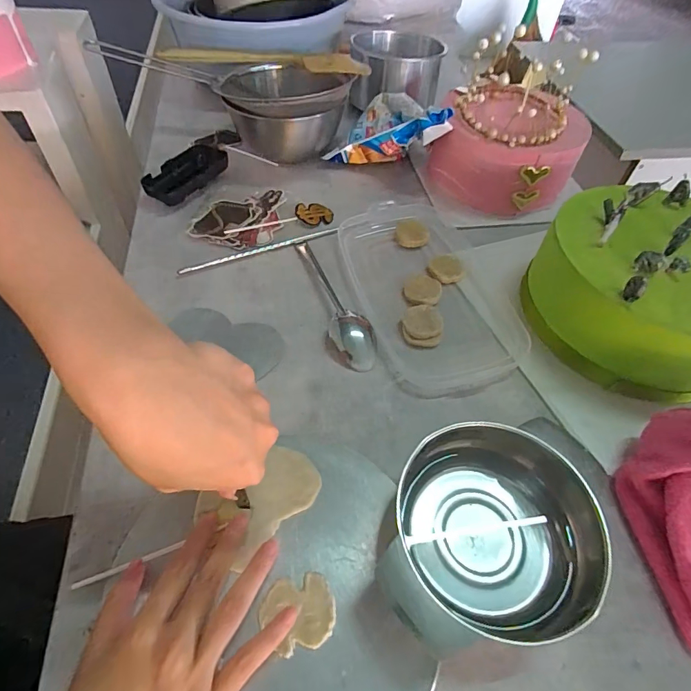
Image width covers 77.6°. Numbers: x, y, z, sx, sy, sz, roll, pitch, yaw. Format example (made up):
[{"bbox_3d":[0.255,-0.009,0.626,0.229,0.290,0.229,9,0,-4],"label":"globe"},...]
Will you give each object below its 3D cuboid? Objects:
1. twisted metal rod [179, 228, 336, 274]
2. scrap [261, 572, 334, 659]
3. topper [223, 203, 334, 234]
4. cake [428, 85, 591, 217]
[{"bbox_3d":[-0.089,-0.104,0.463,0.177,0.009,0.013,-21,56,-20],"label":"twisted metal rod"},{"bbox_3d":[-0.030,0.165,0.266,0.045,0.004,0.040,-9,55,-8],"label":"scrap"},{"bbox_3d":[-0.072,-0.139,0.491,0.126,0.005,0.037,-22,64,-21],"label":"topper"},{"bbox_3d":[0.195,-0.238,0.517,0.162,0.096,0.135,-23,58,-19],"label":"cake"}]

